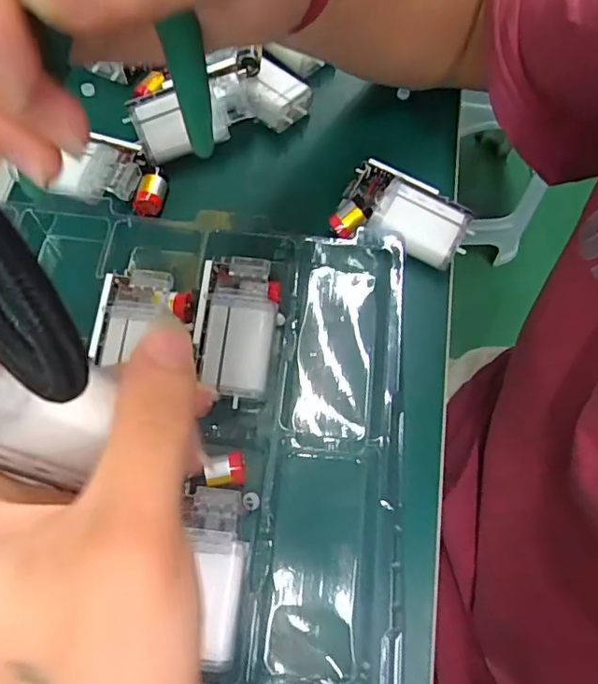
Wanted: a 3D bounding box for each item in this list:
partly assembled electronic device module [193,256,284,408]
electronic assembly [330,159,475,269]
[{"bbox_3d":[-0.036,-0.008,0.306,0.043,0.026,0.075,7,70,4],"label":"partly assembled electronic device module"},{"bbox_3d":[0.065,-0.078,0.337,0.078,0.020,0.049,23,72,9],"label":"electronic assembly"}]

